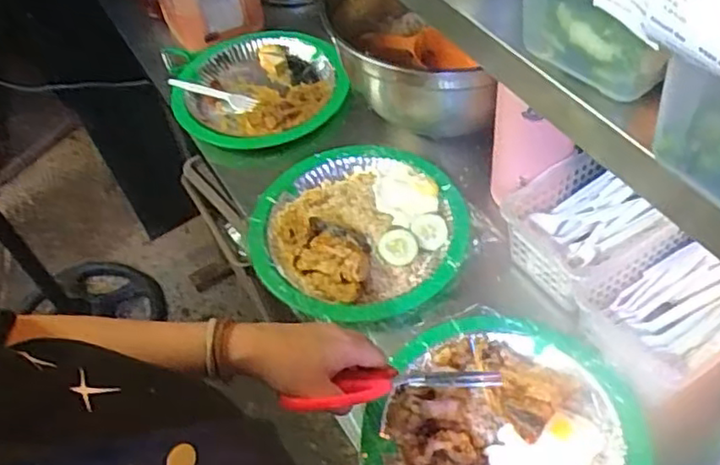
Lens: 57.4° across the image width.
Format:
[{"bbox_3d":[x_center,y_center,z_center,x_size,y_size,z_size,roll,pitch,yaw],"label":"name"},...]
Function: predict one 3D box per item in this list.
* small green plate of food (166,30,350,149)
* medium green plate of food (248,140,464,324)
[{"bbox_3d":[-0.144,-0.210,0.950,0.248,0.028,0.235,-16,53,-6],"label":"small green plate of food"},{"bbox_3d":[-0.001,-0.016,0.772,0.239,0.039,0.244,-3,53,4],"label":"medium green plate of food"}]

